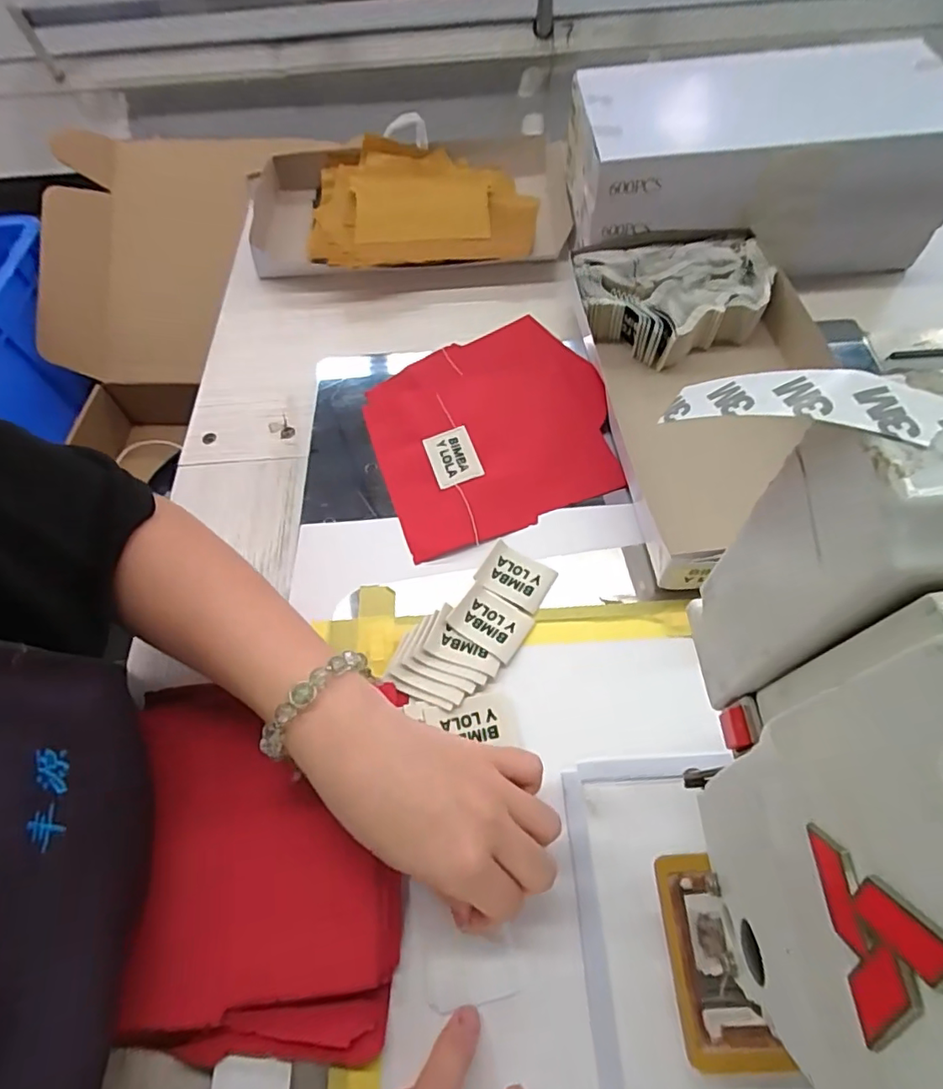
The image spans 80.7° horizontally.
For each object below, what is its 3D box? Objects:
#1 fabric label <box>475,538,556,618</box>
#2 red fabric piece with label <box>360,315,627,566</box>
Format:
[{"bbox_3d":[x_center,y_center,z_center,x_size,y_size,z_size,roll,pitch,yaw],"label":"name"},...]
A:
[{"bbox_3d":[0.029,0.021,0.369,0.046,0.004,0.034,29,68,17],"label":"fabric label"},{"bbox_3d":[0.014,-0.093,0.437,0.180,0.022,0.187,-19,60,-10],"label":"red fabric piece with label"}]

